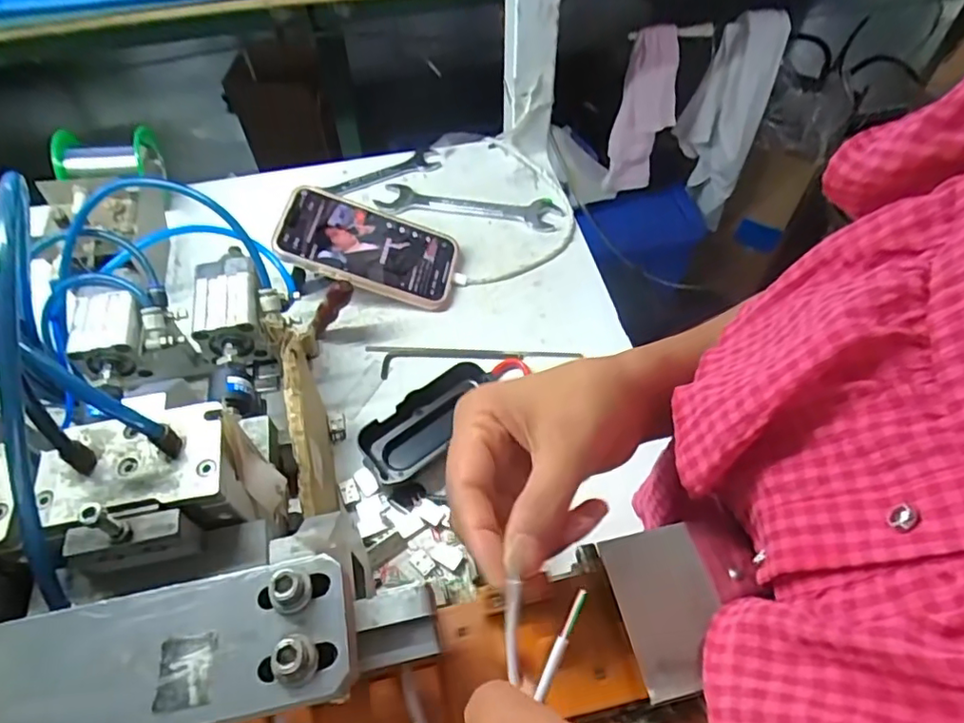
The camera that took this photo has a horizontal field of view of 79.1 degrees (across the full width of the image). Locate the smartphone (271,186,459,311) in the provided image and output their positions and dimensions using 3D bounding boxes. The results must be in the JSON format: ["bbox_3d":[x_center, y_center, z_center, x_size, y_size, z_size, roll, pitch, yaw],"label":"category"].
[{"bbox_3d":[-0.096,-0.099,0.506,0.150,0.011,0.077,17,67,-14],"label":"smartphone"}]

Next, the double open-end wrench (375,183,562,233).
[{"bbox_3d":[-0.013,-0.156,0.579,0.179,0.008,0.044,6,56,5],"label":"double open-end wrench"}]

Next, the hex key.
[{"bbox_3d":[-0.008,-0.002,0.478,0.172,0.008,0.032,0,56,1],"label":"hex key"}]

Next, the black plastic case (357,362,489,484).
[{"bbox_3d":[-0.038,0.045,0.432,0.107,0.028,0.043,-36,62,-21],"label":"black plastic case"}]

